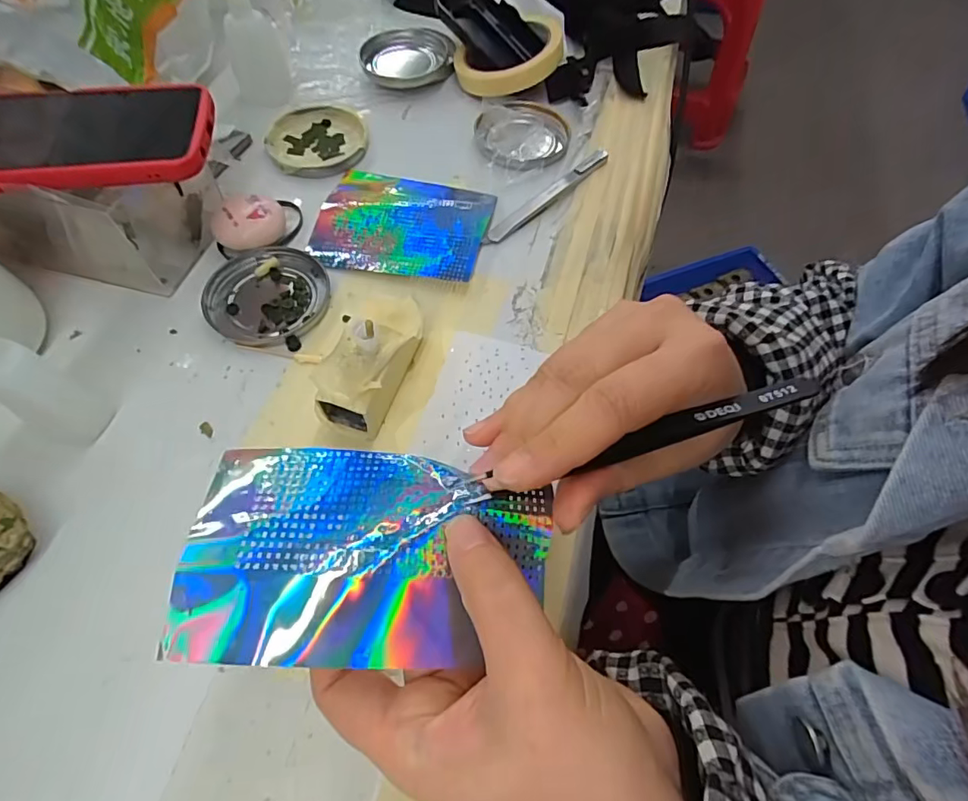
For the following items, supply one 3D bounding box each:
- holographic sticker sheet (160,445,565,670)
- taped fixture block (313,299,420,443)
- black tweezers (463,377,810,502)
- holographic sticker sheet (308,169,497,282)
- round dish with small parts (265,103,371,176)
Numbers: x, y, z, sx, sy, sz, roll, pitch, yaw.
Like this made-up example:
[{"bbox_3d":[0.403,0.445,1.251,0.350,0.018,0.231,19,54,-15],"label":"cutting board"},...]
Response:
[{"bbox_3d":[-0.038,0.051,0.178,0.120,0.018,0.072,2,61,-1],"label":"holographic sticker sheet"},{"bbox_3d":[-0.066,-0.023,0.298,0.045,0.044,0.083,21,62,9],"label":"taped fixture block"},{"bbox_3d":[0.055,0.013,0.186,0.130,0.005,0.011,-19,63,1],"label":"black tweezers"},{"bbox_3d":[-0.060,-0.131,0.379,0.122,0.008,0.100,11,58,8],"label":"holographic sticker sheet"},{"bbox_3d":[-0.137,-0.213,0.423,0.077,0.014,0.082,1,61,-2],"label":"round dish with small parts"}]

